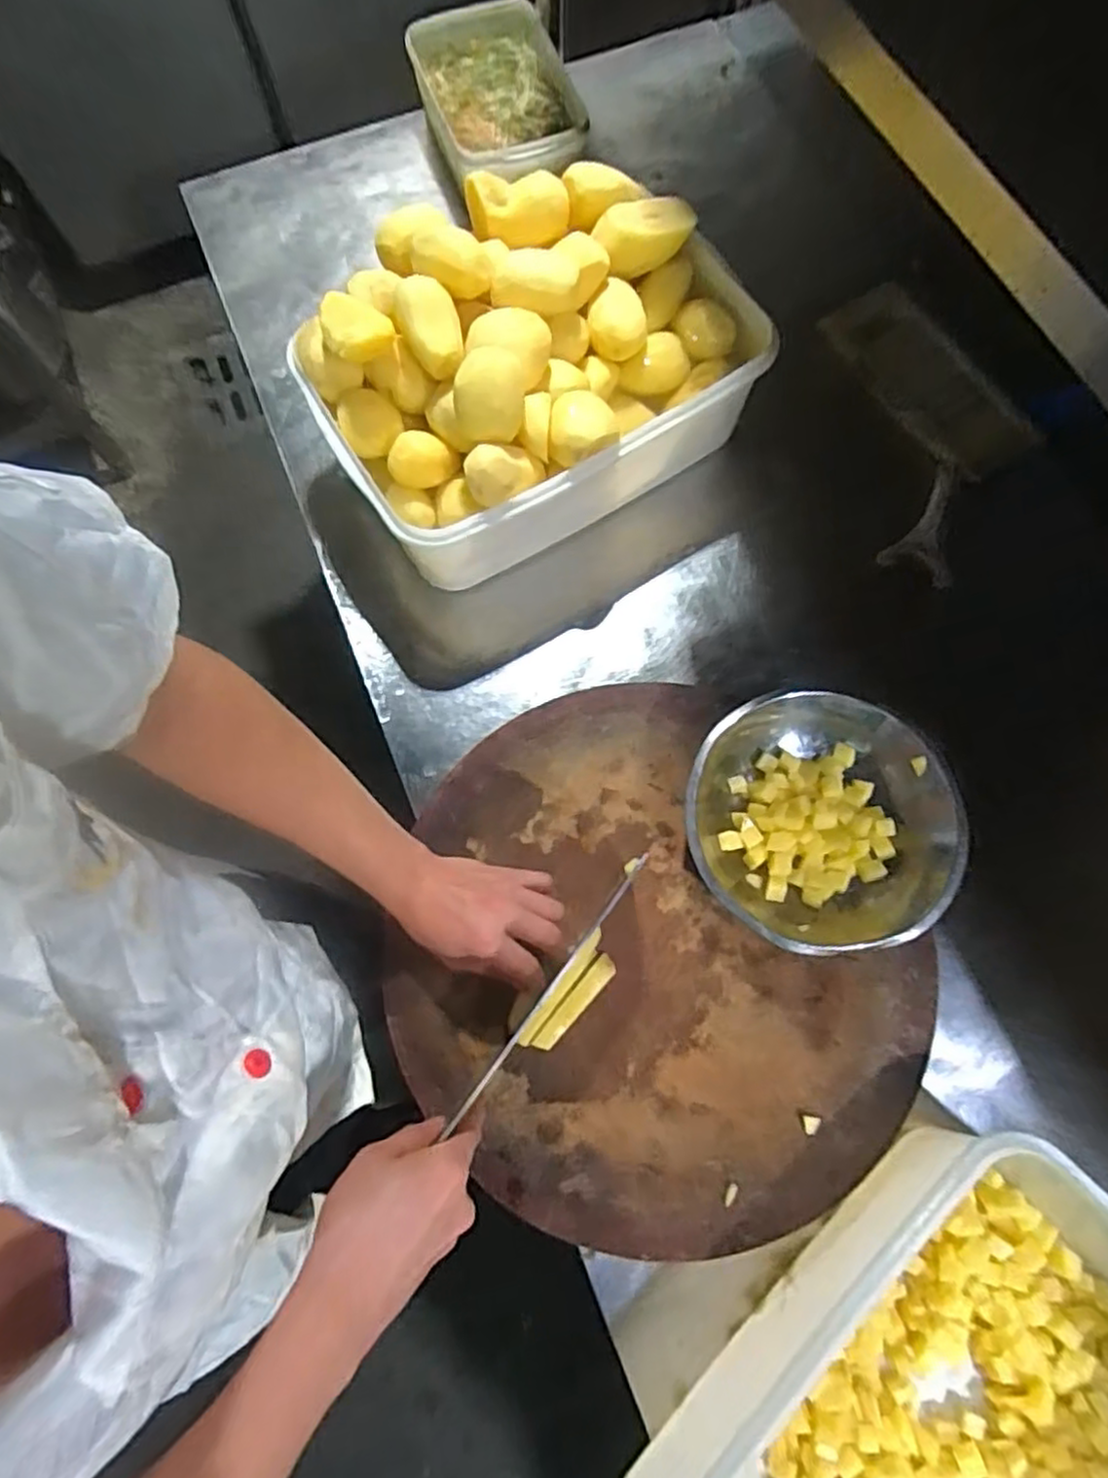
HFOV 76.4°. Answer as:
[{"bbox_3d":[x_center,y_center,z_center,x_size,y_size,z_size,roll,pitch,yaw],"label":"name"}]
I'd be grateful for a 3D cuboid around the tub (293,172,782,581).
[{"bbox_3d":[-0.026,-0.368,0.696,0.406,0.157,0.308,-33,75,-8],"label":"tub"}]

